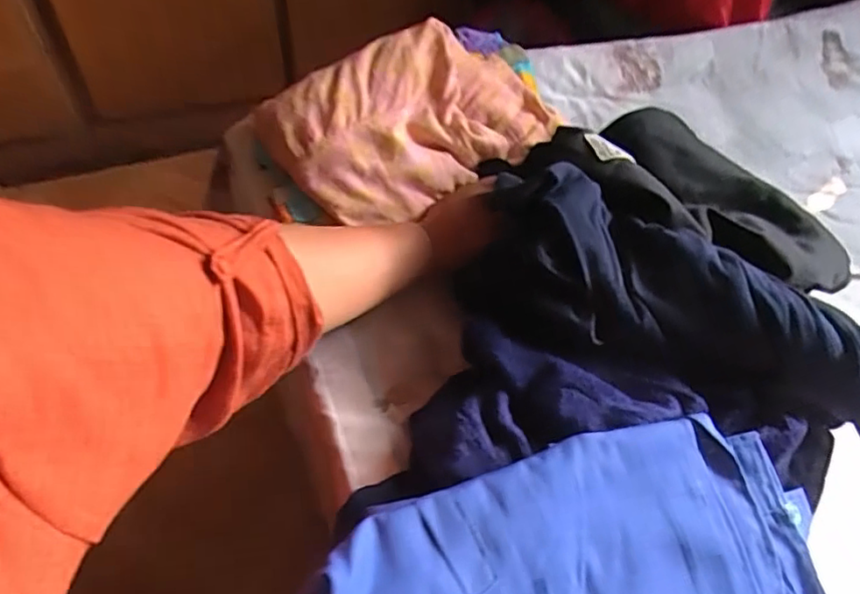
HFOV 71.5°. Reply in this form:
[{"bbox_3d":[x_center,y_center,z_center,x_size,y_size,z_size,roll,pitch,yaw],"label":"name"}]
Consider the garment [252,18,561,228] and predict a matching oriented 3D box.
[{"bbox_3d":[-0.012,-0.190,0.630,0.298,0.088,0.155,-26,62,-22],"label":"garment"}]

